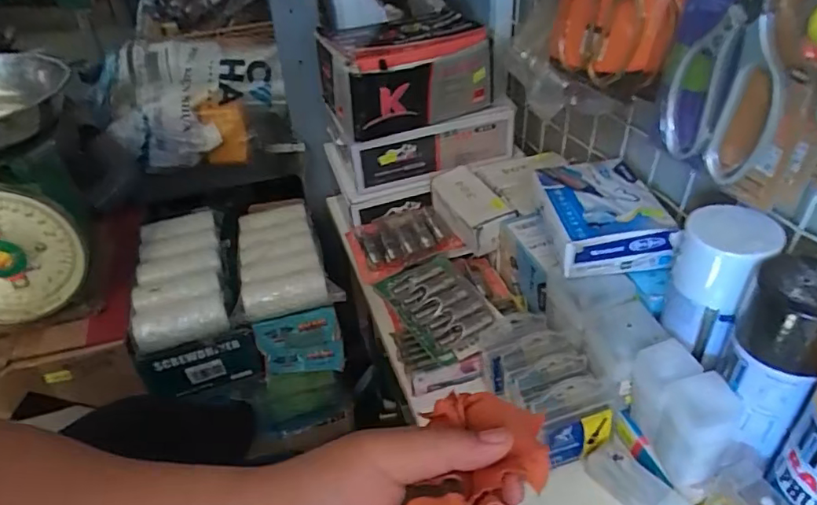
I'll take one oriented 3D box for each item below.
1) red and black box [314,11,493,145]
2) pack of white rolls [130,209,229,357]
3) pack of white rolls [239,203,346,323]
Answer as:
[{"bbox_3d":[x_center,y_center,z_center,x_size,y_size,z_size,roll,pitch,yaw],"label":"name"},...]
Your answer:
[{"bbox_3d":[-0.009,-0.227,0.673,0.187,0.097,0.146,-17,38,-18],"label":"red and black box"},{"bbox_3d":[-0.267,0.023,0.625,0.091,0.035,0.209,-13,37,-13],"label":"pack of white rolls"},{"bbox_3d":[-0.156,-0.003,0.658,0.102,0.035,0.205,-12,37,-12],"label":"pack of white rolls"}]

